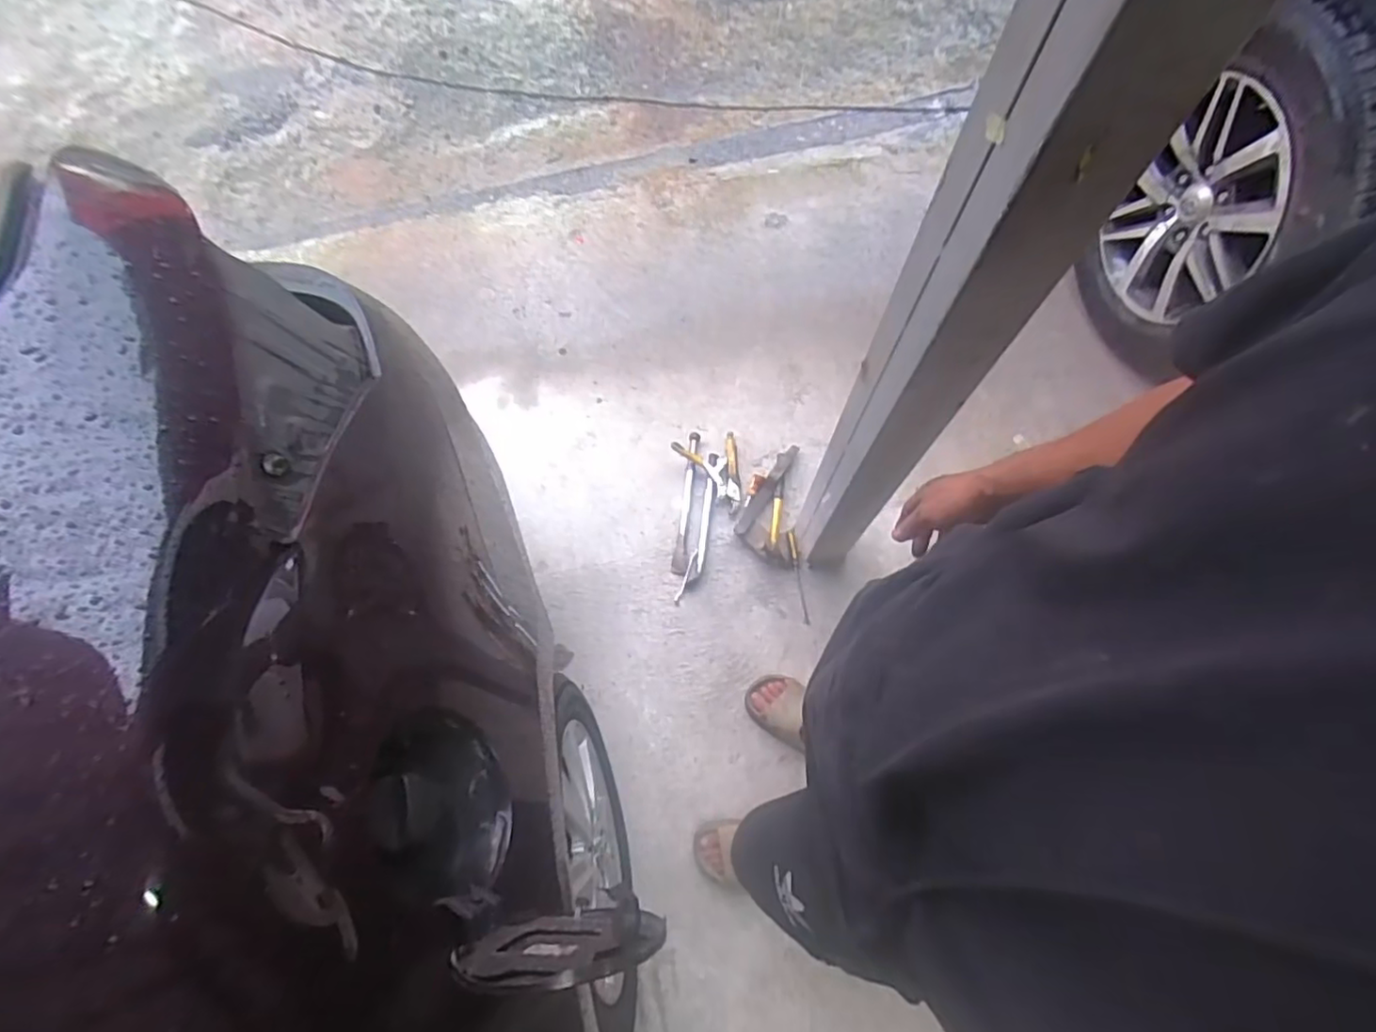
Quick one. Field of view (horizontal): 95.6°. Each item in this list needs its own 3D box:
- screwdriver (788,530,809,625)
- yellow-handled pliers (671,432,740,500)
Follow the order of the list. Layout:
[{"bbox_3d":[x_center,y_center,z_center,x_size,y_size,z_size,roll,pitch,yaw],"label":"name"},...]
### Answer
[{"bbox_3d":[0.264,0.148,1.507,0.023,0.019,0.227,-8,78,-1],"label":"screwdriver"},{"bbox_3d":[0.047,-0.126,1.599,0.161,0.024,0.178,-5,71,0],"label":"yellow-handled pliers"}]

